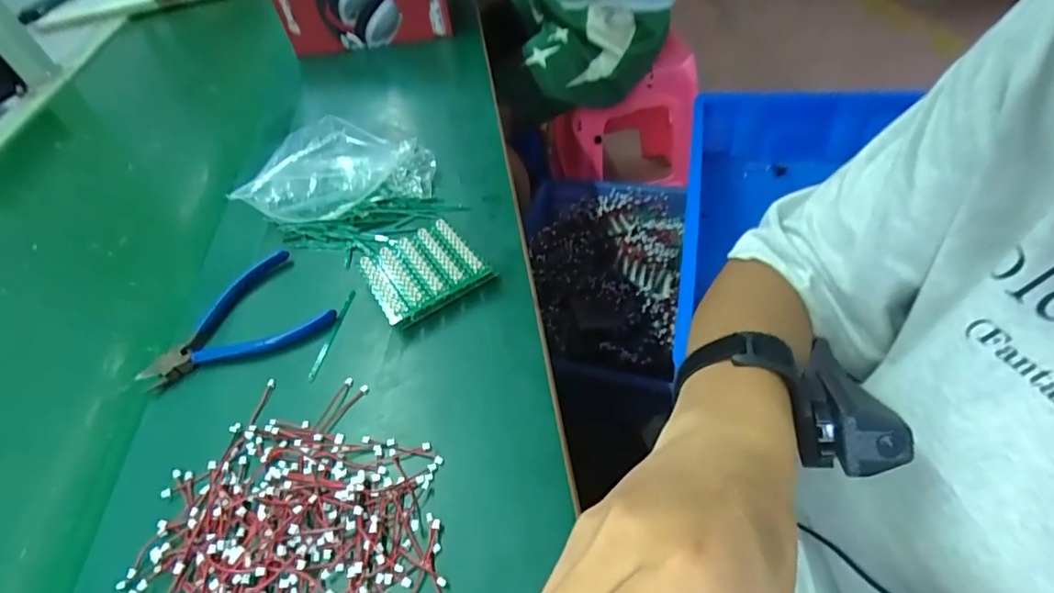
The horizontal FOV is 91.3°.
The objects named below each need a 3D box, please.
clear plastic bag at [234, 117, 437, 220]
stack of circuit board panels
[{"bbox_3d":[-0.182,-0.122,0.494,0.183,0.061,0.088,-19,49,-12],"label":"clear plastic bag"},{"bbox_3d":[-0.087,-0.021,0.426,0.085,0.021,0.087,-28,52,-20],"label":"stack of circuit board panels"}]

